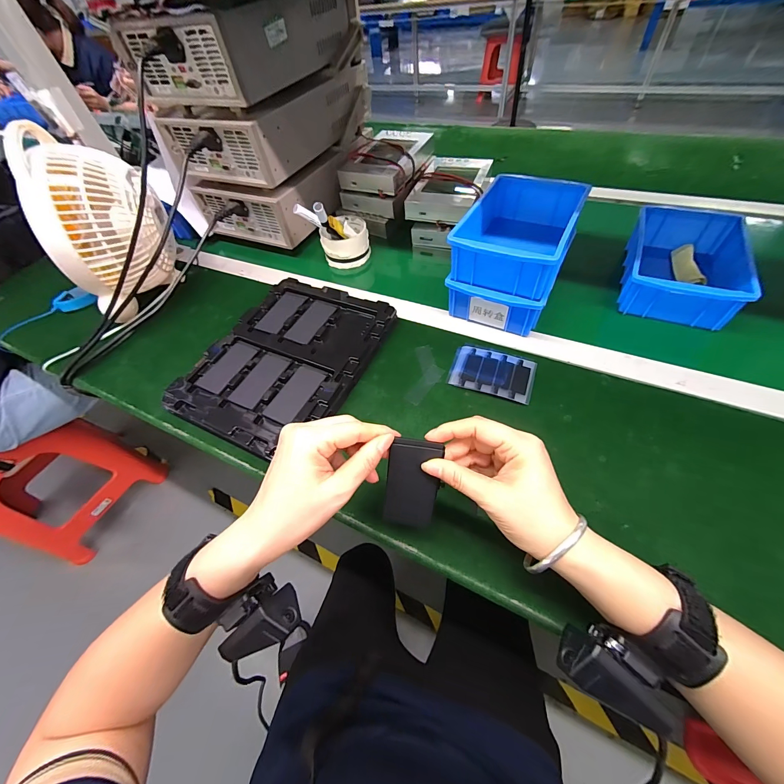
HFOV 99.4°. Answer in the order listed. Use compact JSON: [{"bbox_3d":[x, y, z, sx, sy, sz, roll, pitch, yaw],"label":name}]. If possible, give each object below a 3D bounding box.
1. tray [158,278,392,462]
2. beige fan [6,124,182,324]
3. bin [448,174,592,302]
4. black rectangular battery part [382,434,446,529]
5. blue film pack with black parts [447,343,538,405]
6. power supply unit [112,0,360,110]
[{"bbox_3d":[-0.146,-0.052,0.467,0.213,0.026,0.272,22,59,17],"label":"tray"},{"bbox_3d":[-0.433,-0.246,0.516,0.168,0.221,0.174,-34,60,-19],"label":"beige fan"},{"bbox_3d":[0.177,-0.220,0.463,0.128,0.070,0.204,21,60,20],"label":"bin"},{"bbox_3d":[0.017,0.080,0.286,0.043,0.086,0.005,8,20,8],"label":"black rectangular battery part"},{"bbox_3d":[0.131,-0.029,0.434,0.102,0.005,0.075,17,58,14],"label":"blue film pack with black parts"},{"bbox_3d":[-0.218,-0.562,0.529,0.207,0.092,0.330,20,60,20],"label":"power supply unit"}]

